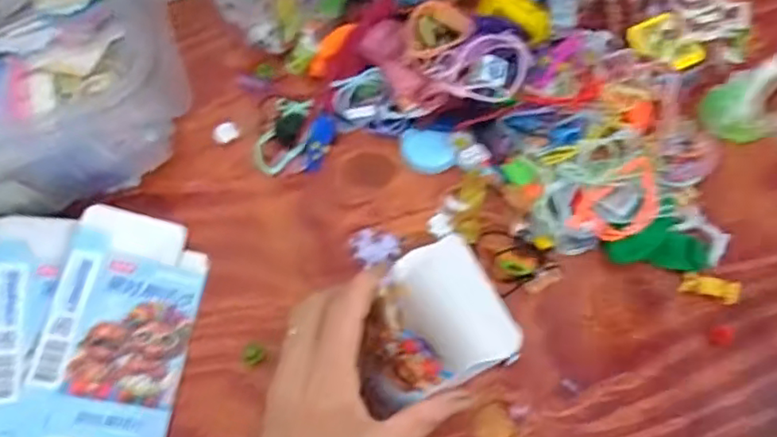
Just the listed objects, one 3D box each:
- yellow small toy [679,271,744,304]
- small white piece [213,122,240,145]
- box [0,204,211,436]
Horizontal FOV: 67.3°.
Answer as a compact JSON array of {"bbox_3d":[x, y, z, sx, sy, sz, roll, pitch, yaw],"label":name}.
[{"bbox_3d":[0.215,0.046,0.389,0.035,0.008,0.015,17,70,7],"label":"yellow small toy"},{"bbox_3d":[-0.122,-0.064,0.438,0.018,0.007,0.016,-26,71,-9],"label":"small white piece"},{"bbox_3d":[-0.171,0.072,0.370,0.087,0.006,0.153,16,68,-18],"label":"box"}]

